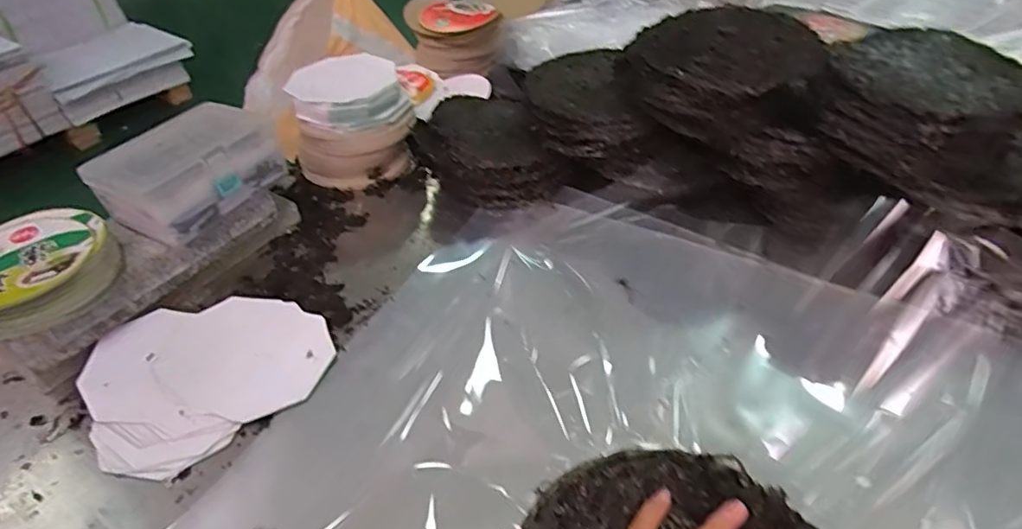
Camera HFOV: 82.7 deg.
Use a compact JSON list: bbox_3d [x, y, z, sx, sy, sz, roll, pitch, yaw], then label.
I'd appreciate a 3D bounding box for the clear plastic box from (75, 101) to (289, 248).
[{"bbox_3d":[-0.364,-0.113,0.666,0.115,0.087,0.180,25,50,26],"label":"clear plastic box"}]

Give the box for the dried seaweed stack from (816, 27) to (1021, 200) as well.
[{"bbox_3d":[0.445,-0.170,0.630,0.186,0.093,0.197,-33,51,-28],"label":"dried seaweed stack"}]

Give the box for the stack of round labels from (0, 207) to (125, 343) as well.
[{"bbox_3d":[-0.472,0.002,0.578,0.140,0.045,0.142,-20,46,-18],"label":"stack of round labels"}]

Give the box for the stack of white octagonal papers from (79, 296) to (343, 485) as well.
[{"bbox_3d":[-0.311,0.100,0.596,0.219,0.017,0.193,-29,49,-25],"label":"stack of white octagonal papers"}]

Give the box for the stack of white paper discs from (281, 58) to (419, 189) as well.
[{"bbox_3d":[-0.228,-0.207,0.846,0.158,0.143,0.143,-14,44,-12],"label":"stack of white paper discs"}]

